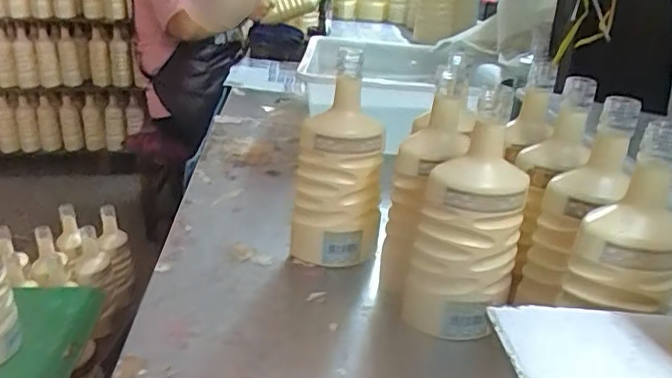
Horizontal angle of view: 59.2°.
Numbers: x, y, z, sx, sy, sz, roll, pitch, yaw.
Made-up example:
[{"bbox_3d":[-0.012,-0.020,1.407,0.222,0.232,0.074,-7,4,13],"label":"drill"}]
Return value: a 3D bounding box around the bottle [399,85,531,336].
[{"bbox_3d":[0.138,0.030,0.612,0.100,0.247,0.098,12,24,18],"label":"bottle"}]

